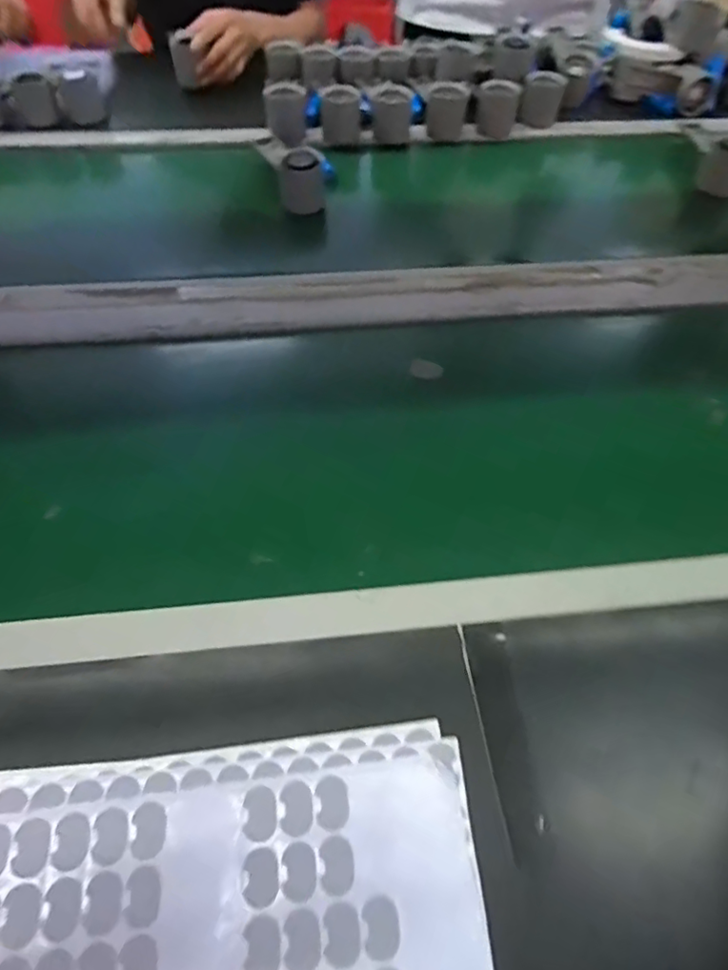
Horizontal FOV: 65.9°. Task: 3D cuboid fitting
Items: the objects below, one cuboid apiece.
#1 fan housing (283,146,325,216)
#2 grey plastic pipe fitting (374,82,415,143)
[{"bbox_3d":[-0.077,-0.382,0.703,0.054,0.074,0.047,-1,55,-3],"label":"fan housing"},{"bbox_3d":[0.043,-0.542,0.820,0.059,0.059,0.058,7,55,2],"label":"grey plastic pipe fitting"}]

